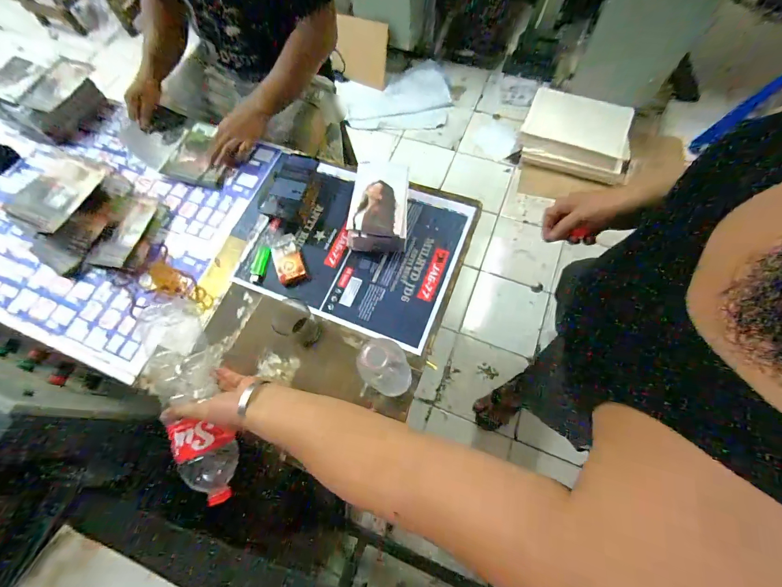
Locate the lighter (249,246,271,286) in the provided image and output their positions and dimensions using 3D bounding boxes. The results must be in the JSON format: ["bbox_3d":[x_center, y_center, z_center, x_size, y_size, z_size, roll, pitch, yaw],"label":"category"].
[{"bbox_3d":[-0.273,-0.059,0.707,0.030,0.007,0.085,8,72,3],"label":"lighter"}]

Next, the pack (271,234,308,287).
[{"bbox_3d":[-0.208,-0.070,0.685,0.054,0.018,0.099,-23,73,-6],"label":"pack"}]

